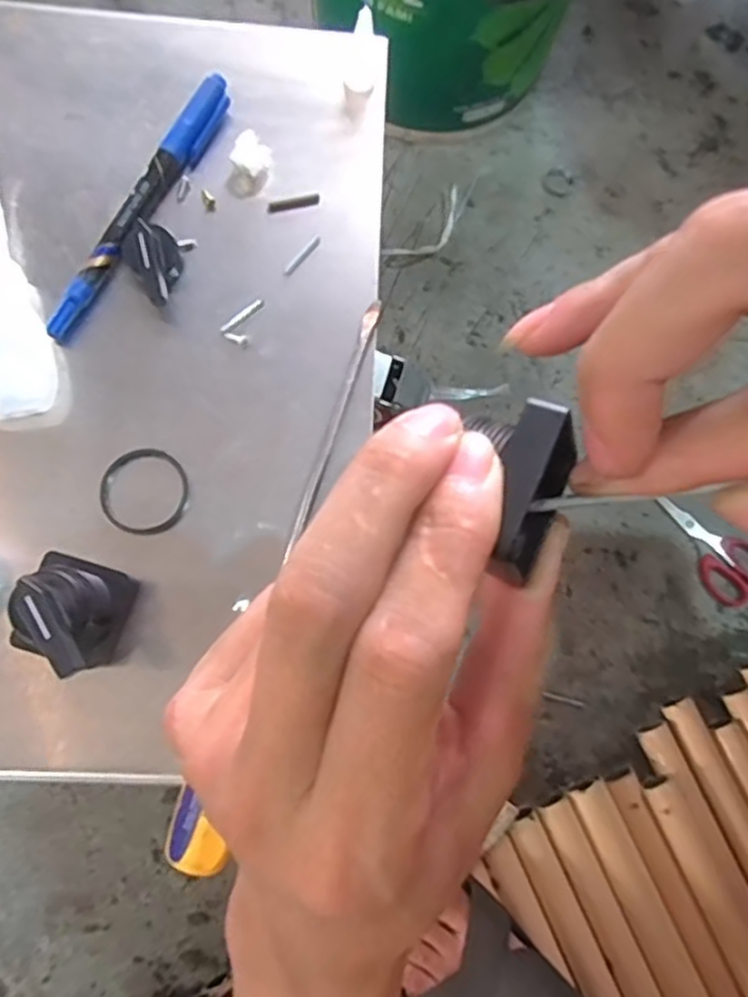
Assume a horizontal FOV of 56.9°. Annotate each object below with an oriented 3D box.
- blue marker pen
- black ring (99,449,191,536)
[{"bbox_3d":[-0.100,-0.126,0.297,0.011,0.013,0.137,27,76,2],"label":"blue marker pen"},{"bbox_3d":[-0.091,-0.003,0.274,0.033,0.006,0.034,1,77,-4],"label":"black ring"}]

